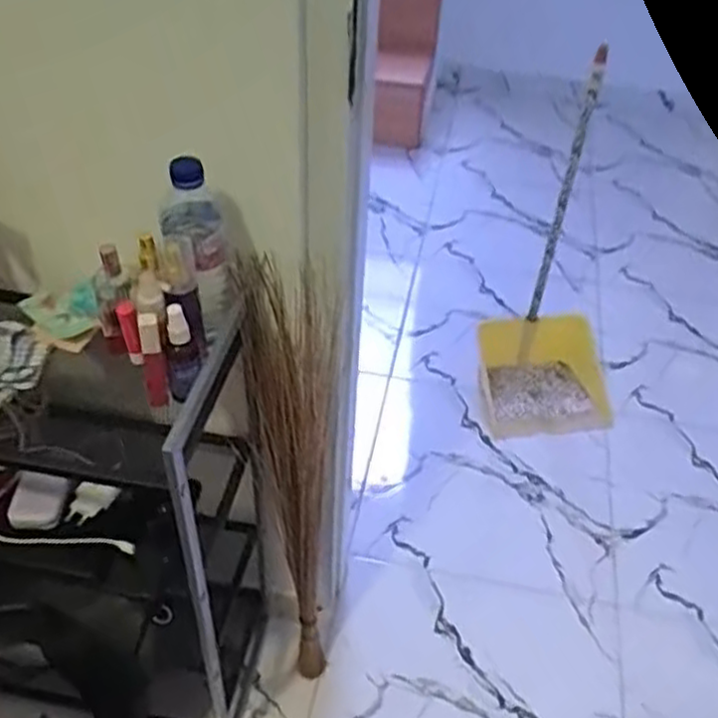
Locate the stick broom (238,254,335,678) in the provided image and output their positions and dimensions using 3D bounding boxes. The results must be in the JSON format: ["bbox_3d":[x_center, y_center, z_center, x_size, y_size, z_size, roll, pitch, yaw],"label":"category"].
[{"bbox_3d":[-0.084,0.191,1.030,0.101,0.696,0.126,-4,44,-8],"label":"stick broom"}]

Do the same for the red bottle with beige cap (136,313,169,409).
[{"bbox_3d":[-0.207,0.005,0.769,0.023,0.121,0.015,-18,47,-21],"label":"red bottle with beige cap"}]

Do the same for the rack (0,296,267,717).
[{"bbox_3d":[-0.456,0.217,1.019,0.608,0.688,0.248,9,43,6],"label":"rack"}]

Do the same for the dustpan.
[{"bbox_3d":[0.434,-0.179,1.514,0.279,0.705,0.247,-1,44,-4],"label":"dustpan"}]

